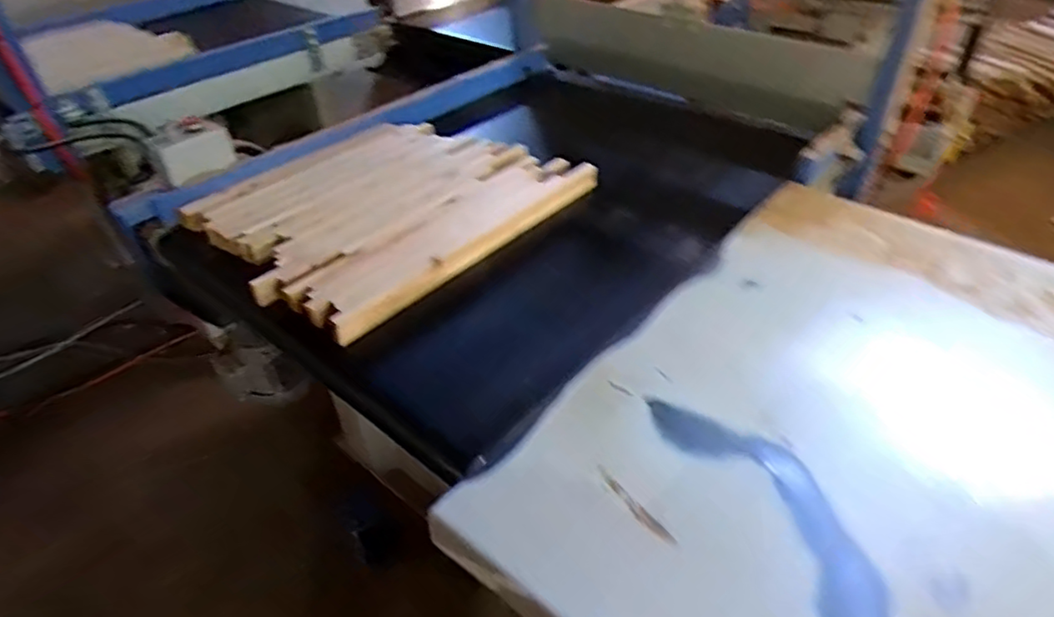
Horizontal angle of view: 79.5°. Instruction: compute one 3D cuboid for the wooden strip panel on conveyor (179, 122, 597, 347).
[{"bbox_3d":[-0.248,-0.201,1.146,0.481,0.049,0.583,27,48,33],"label":"wooden strip panel on conveyor"}]

